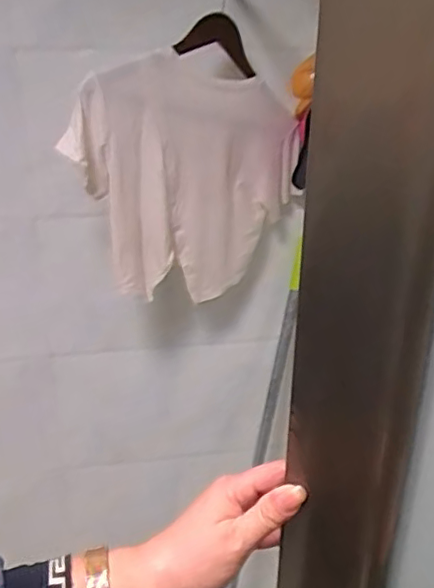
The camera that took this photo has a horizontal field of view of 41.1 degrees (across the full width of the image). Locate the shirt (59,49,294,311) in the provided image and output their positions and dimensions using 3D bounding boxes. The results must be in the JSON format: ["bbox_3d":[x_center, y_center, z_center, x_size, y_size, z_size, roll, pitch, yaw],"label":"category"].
[{"bbox_3d":[-0.056,-0.182,0.932,0.371,0.354,0.107,-17,37,-30],"label":"shirt"}]

